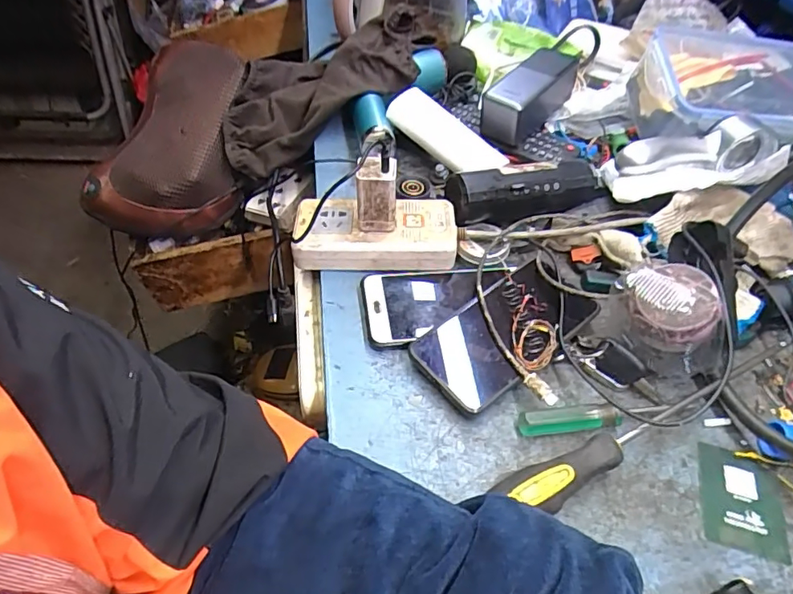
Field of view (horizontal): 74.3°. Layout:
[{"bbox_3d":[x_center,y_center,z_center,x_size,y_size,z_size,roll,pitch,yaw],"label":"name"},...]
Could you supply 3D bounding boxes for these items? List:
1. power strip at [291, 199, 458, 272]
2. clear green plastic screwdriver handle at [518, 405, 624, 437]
[{"bbox_3d":[-0.020,-0.057,0.493,0.147,0.039,0.067,0,49,-5],"label":"power strip"},{"bbox_3d":[0.130,0.092,0.392,0.075,0.021,0.015,-4,49,-8],"label":"clear green plastic screwdriver handle"}]

